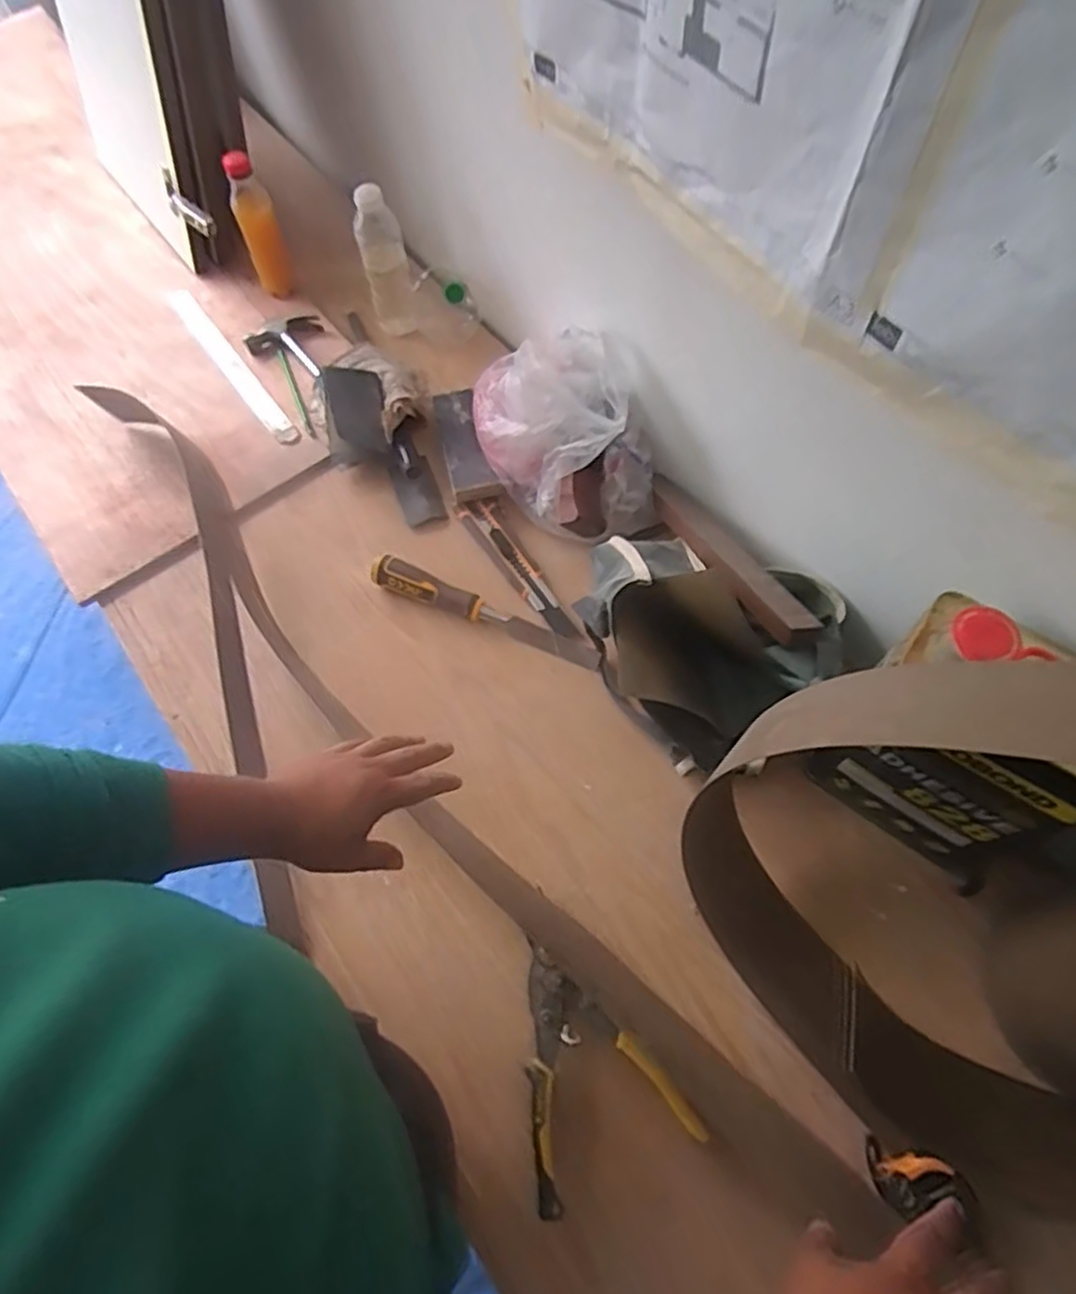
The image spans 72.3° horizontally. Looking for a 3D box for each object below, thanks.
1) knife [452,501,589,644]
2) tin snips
[{"bbox_3d":[-0.016,-0.089,0.832,0.041,0.014,0.217,-33,68,-12],"label":"knife"},{"bbox_3d":[0.032,0.341,0.615,0.135,0.019,0.183,-24,66,-9],"label":"tin snips"}]

